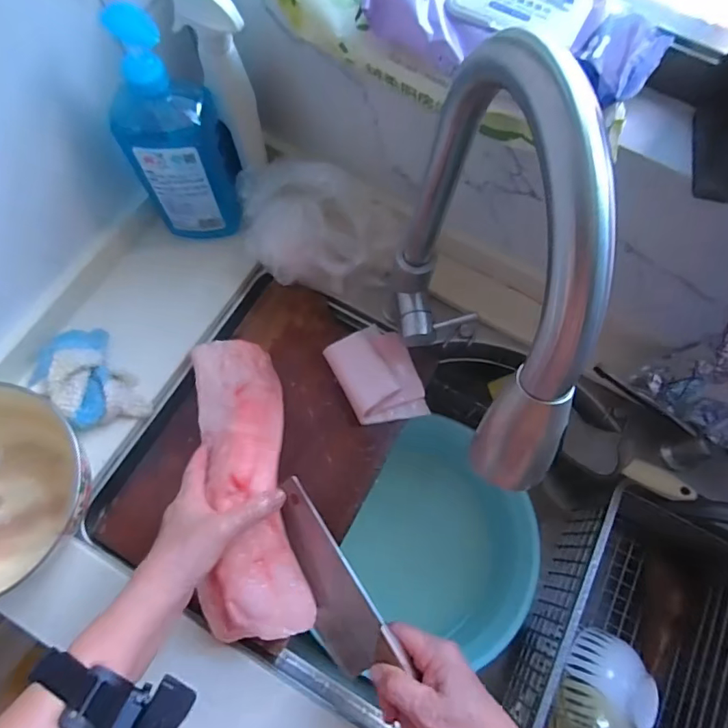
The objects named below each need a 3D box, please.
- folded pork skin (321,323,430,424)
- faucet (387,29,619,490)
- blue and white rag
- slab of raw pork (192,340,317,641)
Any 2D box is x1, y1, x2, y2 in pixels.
[{"bbox_3d":[0.019,0.013,0.570,0.093,0.028,0.120,-27,75,-11],"label":"folded pork skin"},{"bbox_3d":[0.080,-0.040,0.351,0.040,0.331,0.246,-8,72,-5],"label":"faucet"},{"bbox_3d":[-0.309,0.022,0.539,0.083,0.064,0.124,-36,76,-13],"label":"blue and white rag"},{"bbox_3d":[-0.123,0.106,0.484,0.098,0.069,0.301,-11,64,-6],"label":"slab of raw pork"}]

